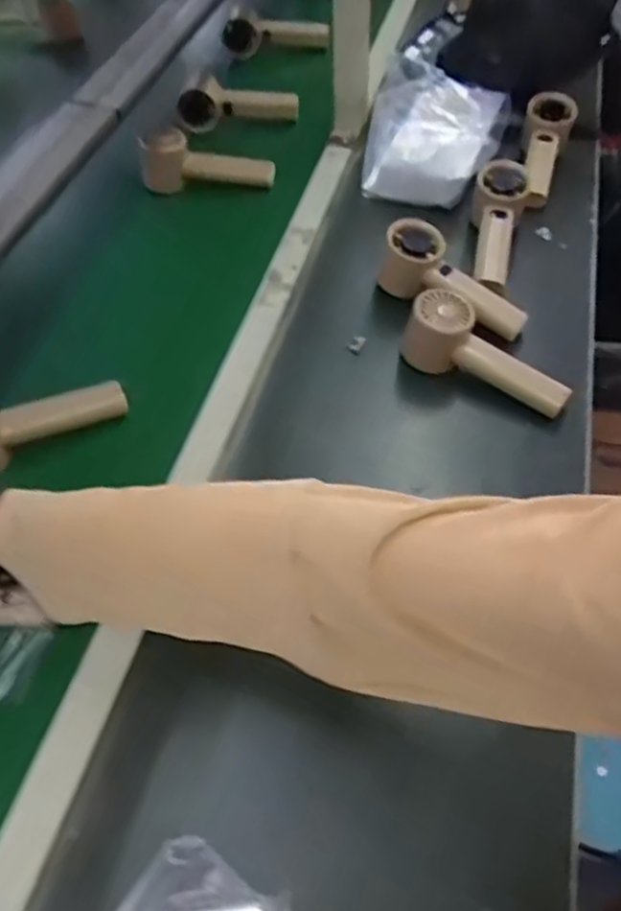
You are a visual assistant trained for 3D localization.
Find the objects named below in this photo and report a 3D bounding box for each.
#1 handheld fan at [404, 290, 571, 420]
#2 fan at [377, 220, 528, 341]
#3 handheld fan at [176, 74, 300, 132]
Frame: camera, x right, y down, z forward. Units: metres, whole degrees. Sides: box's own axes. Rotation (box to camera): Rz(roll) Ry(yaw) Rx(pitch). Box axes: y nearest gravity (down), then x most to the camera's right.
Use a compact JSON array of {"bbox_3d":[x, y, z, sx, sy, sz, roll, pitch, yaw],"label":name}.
[{"bbox_3d":[0.162,-0.089,0.655,0.159,0.060,0.048,32,58,7],"label":"handheld fan"},{"bbox_3d":[0.139,-0.167,0.711,0.160,0.062,0.060,32,58,2],"label":"fan"},{"bbox_3d":[-0.096,-0.452,0.928,0.152,0.058,0.045,7,52,9],"label":"handheld fan"}]

